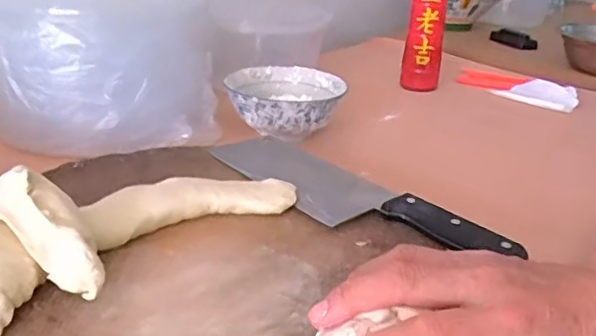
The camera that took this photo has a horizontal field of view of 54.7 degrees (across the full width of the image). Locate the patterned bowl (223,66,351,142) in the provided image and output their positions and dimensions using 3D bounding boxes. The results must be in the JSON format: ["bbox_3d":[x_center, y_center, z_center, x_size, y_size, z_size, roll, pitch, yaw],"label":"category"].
[{"bbox_3d":[-0.017,-0.079,0.713,0.142,0.054,0.144,8,24,11],"label":"patterned bowl"}]

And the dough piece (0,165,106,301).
[{"bbox_3d":[-0.143,0.037,0.345,0.102,0.027,0.045,42,40,25],"label":"dough piece"}]

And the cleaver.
[{"bbox_3d":[0.034,0.021,0.467,0.074,0.017,0.273,-19,32,-41],"label":"cleaver"}]

